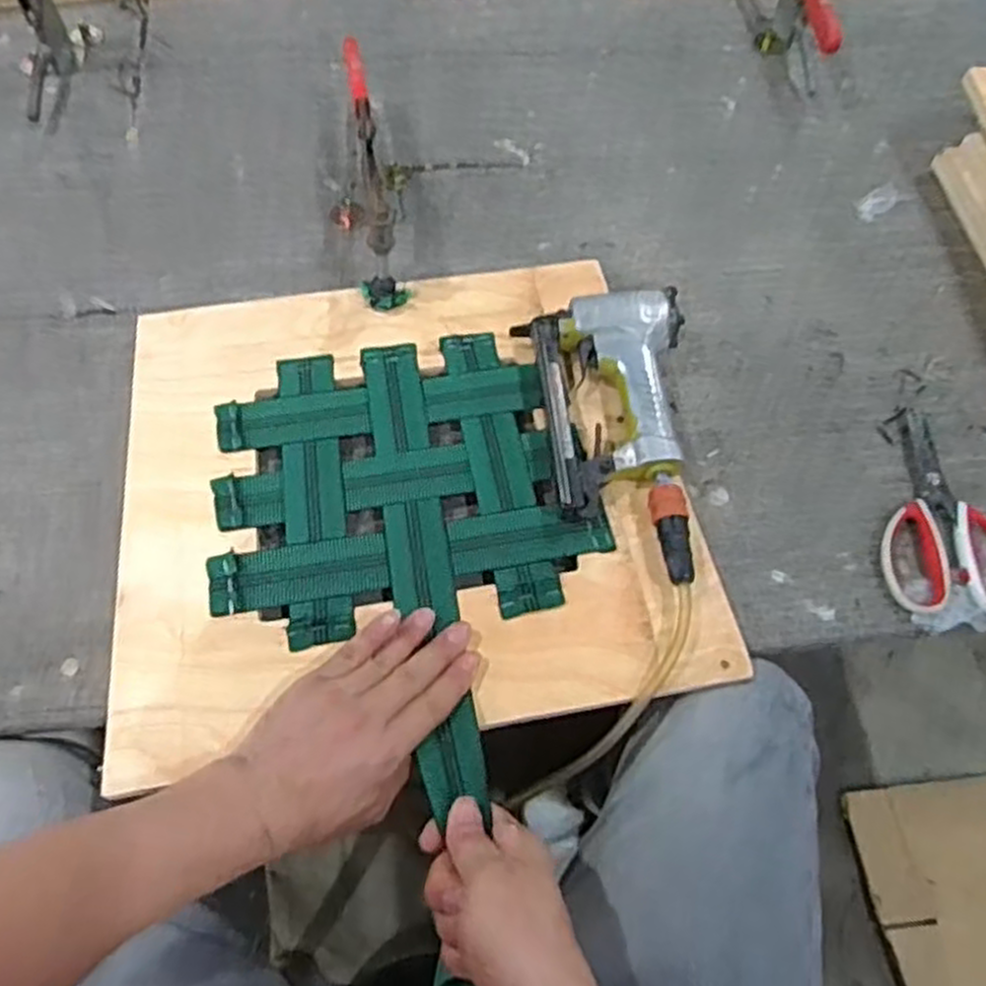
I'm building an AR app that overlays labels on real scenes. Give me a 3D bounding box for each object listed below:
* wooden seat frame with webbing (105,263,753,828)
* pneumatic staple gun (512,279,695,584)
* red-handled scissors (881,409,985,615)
[{"bbox_3d":[-0.066,0.003,0.603,0.420,0.024,0.413,-8,62,-6],"label":"wooden seat frame with webbing"},{"bbox_3d":[0.106,-0.049,0.622,0.133,0.049,0.256,-9,62,-7],"label":"pneumatic staple gun"},{"bbox_3d":[0.362,0.011,0.629,0.106,0.012,0.182,6,62,1],"label":"red-handled scissors"}]

